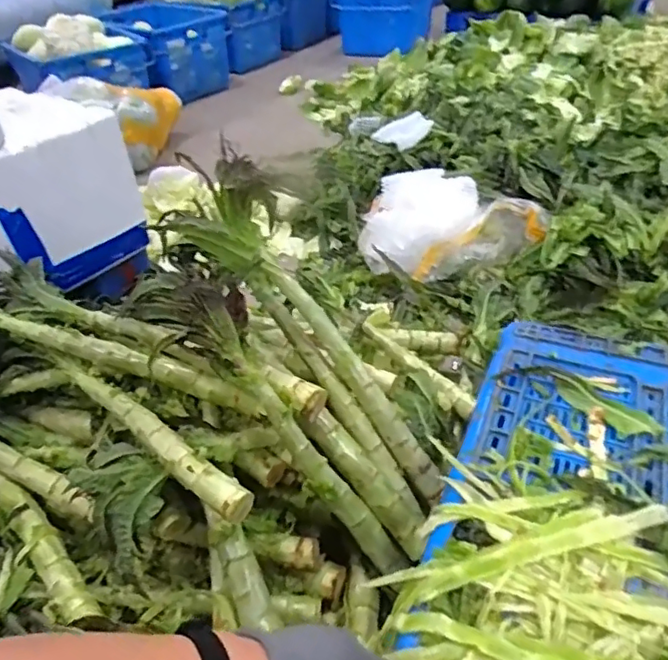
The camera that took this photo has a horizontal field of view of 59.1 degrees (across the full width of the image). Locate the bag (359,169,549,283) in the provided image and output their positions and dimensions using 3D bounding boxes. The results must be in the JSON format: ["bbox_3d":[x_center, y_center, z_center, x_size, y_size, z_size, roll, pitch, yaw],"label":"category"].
[{"bbox_3d":[0.301,-0.289,1.585,0.452,0.157,0.350,-2,38,4],"label":"bag"}]

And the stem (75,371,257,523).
[{"bbox_3d":[-0.259,0.141,0.830,0.402,0.037,0.044,28,49,35],"label":"stem"}]

